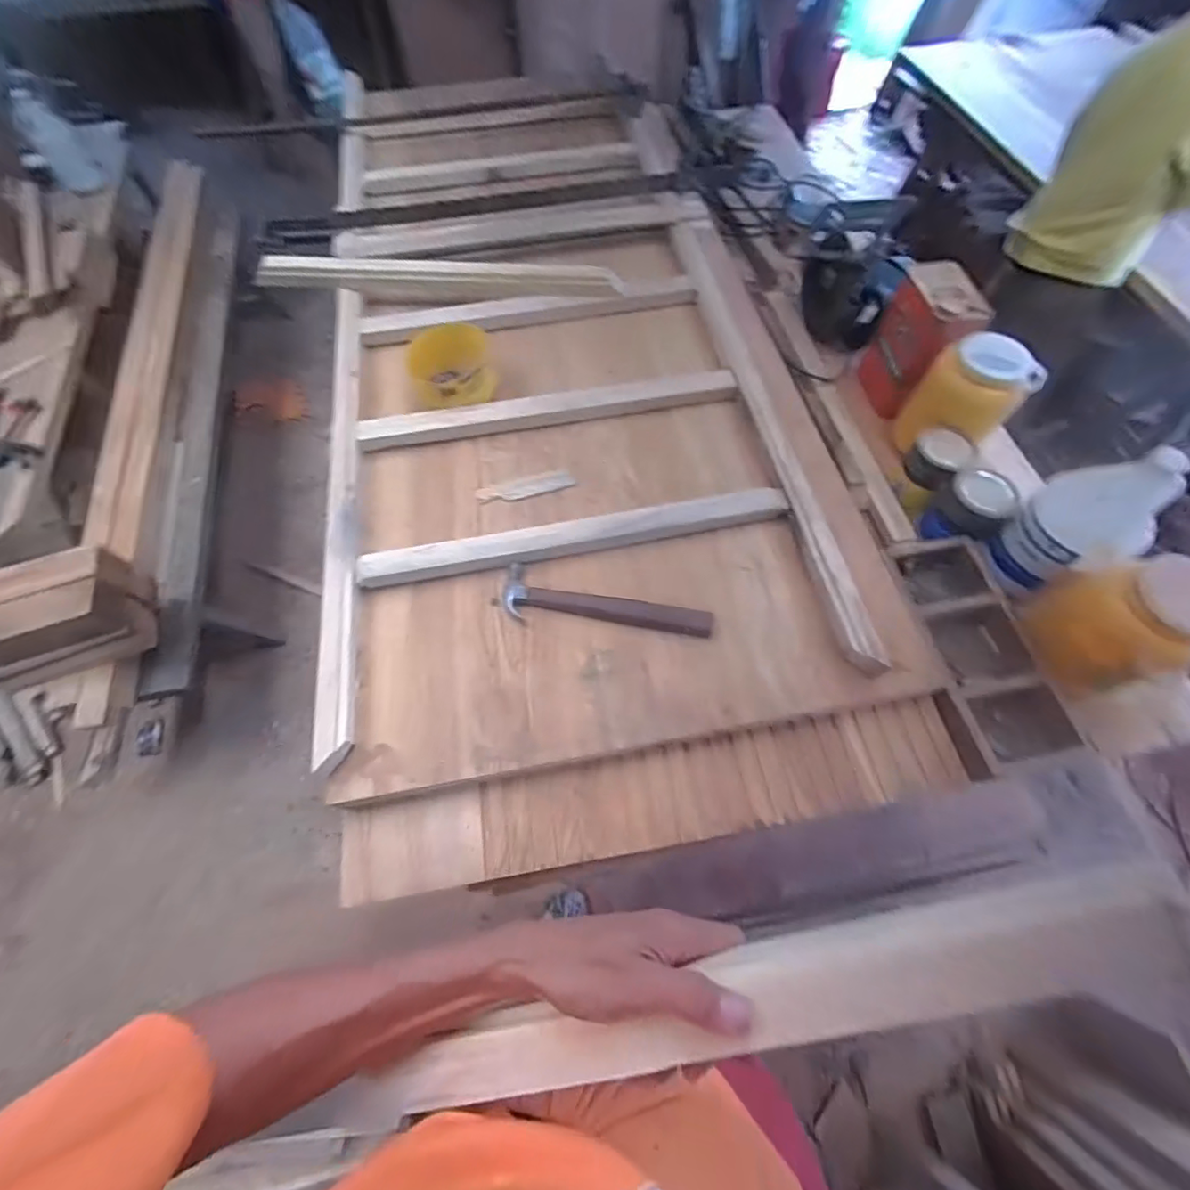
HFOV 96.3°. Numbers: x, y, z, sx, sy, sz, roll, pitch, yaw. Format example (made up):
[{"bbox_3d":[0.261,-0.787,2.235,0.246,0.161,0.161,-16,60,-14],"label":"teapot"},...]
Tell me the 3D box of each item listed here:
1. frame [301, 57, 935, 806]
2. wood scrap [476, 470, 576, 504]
[{"bbox_3d":[-0.094,-0.587,1.121,0.865,0.071,1.802,-10,64,-5],"label":"frame"},{"bbox_3d":[-0.120,-0.187,0.927,0.165,0.005,0.047,-18,58,-13],"label":"wood scrap"}]

